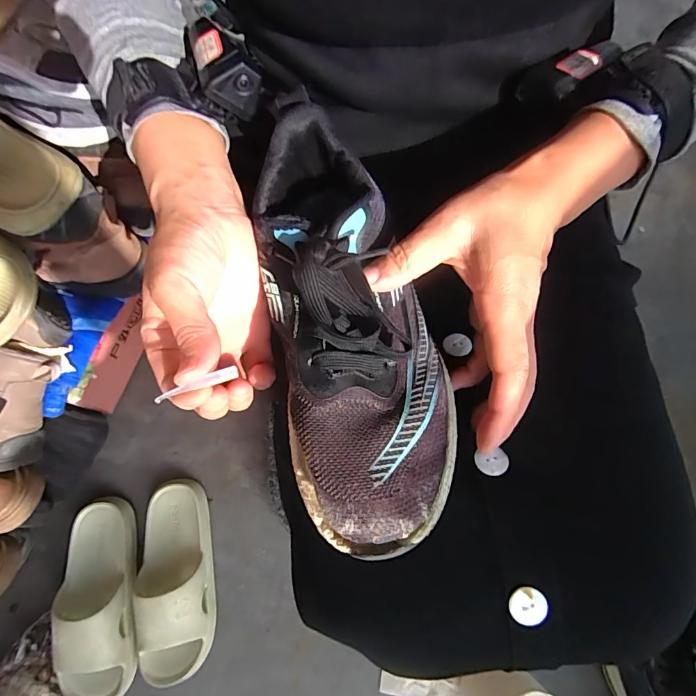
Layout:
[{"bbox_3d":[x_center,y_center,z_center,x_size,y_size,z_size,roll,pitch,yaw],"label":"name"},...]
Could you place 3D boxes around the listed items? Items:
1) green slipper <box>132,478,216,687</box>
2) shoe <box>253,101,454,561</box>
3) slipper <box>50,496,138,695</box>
[{"bbox_3d":[-0.244,0.318,0.593,0.097,0.077,0.254,-10,72,-3],"label":"green slipper"},{"bbox_3d":[0.000,-0.015,0.255,0.088,0.089,0.244,-12,73,-3],"label":"shoe"},{"bbox_3d":[-0.341,0.339,0.576,0.088,0.060,0.248,-8,72,-2],"label":"slipper"}]

